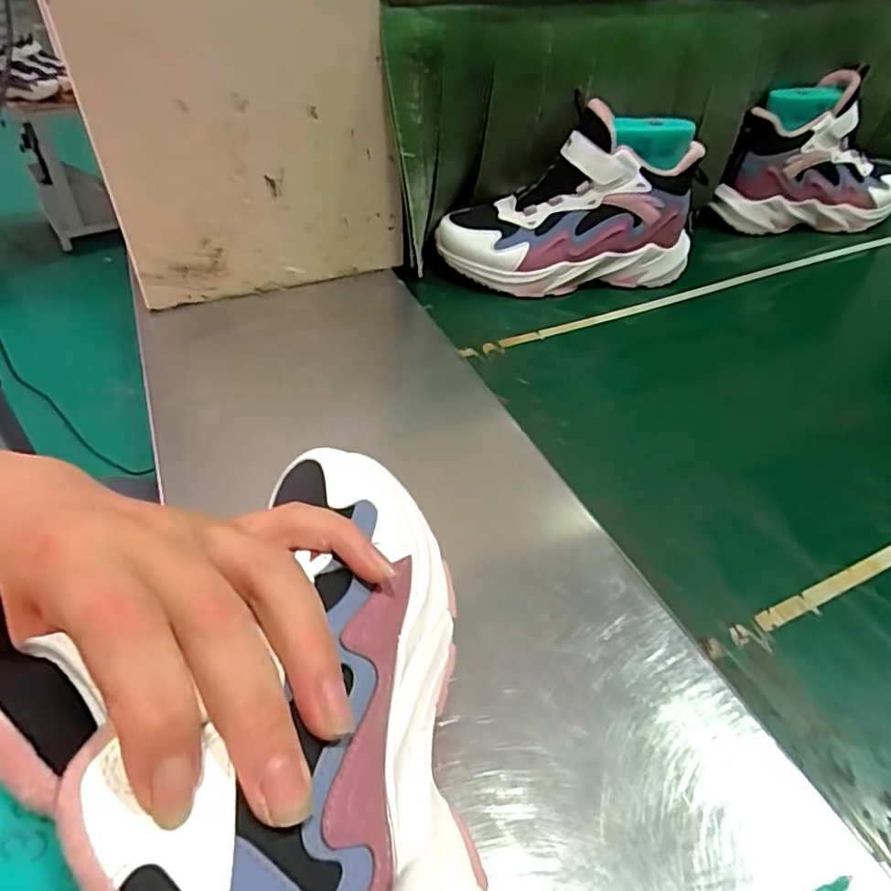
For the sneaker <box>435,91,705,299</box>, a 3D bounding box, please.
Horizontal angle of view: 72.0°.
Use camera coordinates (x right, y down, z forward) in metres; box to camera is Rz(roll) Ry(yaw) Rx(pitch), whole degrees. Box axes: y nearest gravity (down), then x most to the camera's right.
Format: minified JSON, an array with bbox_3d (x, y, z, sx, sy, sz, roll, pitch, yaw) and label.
[{"bbox_3d":[0.123,-0.240,0.606,0.232,0.154,0.100,-11,39,-20],"label":"sneaker"}]

